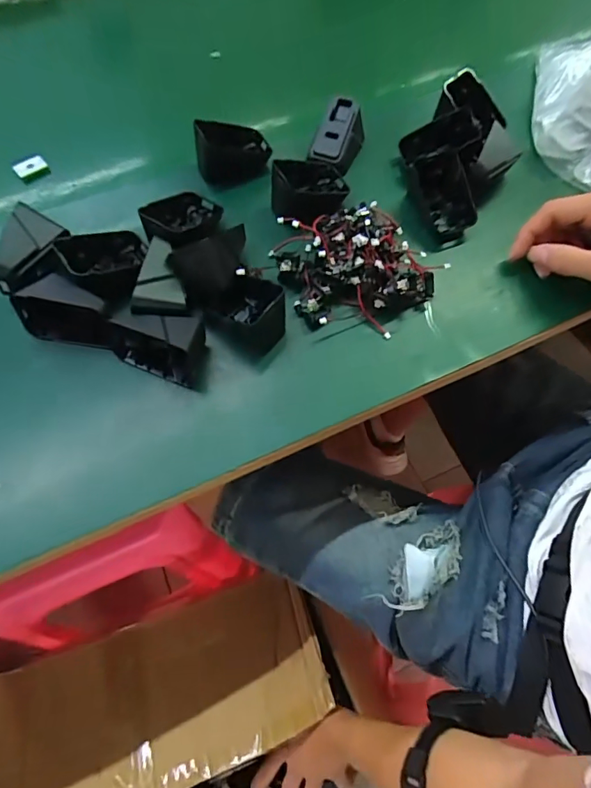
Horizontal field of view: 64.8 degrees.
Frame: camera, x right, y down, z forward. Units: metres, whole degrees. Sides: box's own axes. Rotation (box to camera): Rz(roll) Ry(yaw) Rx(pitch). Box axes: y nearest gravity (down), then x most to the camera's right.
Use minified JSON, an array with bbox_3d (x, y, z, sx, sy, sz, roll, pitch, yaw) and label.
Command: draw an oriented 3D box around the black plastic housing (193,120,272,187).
[{"bbox_3d":[-0.058,-0.227,0.425,0.066,0.044,0.048,-12,63,-8],"label":"black plastic housing"}]

